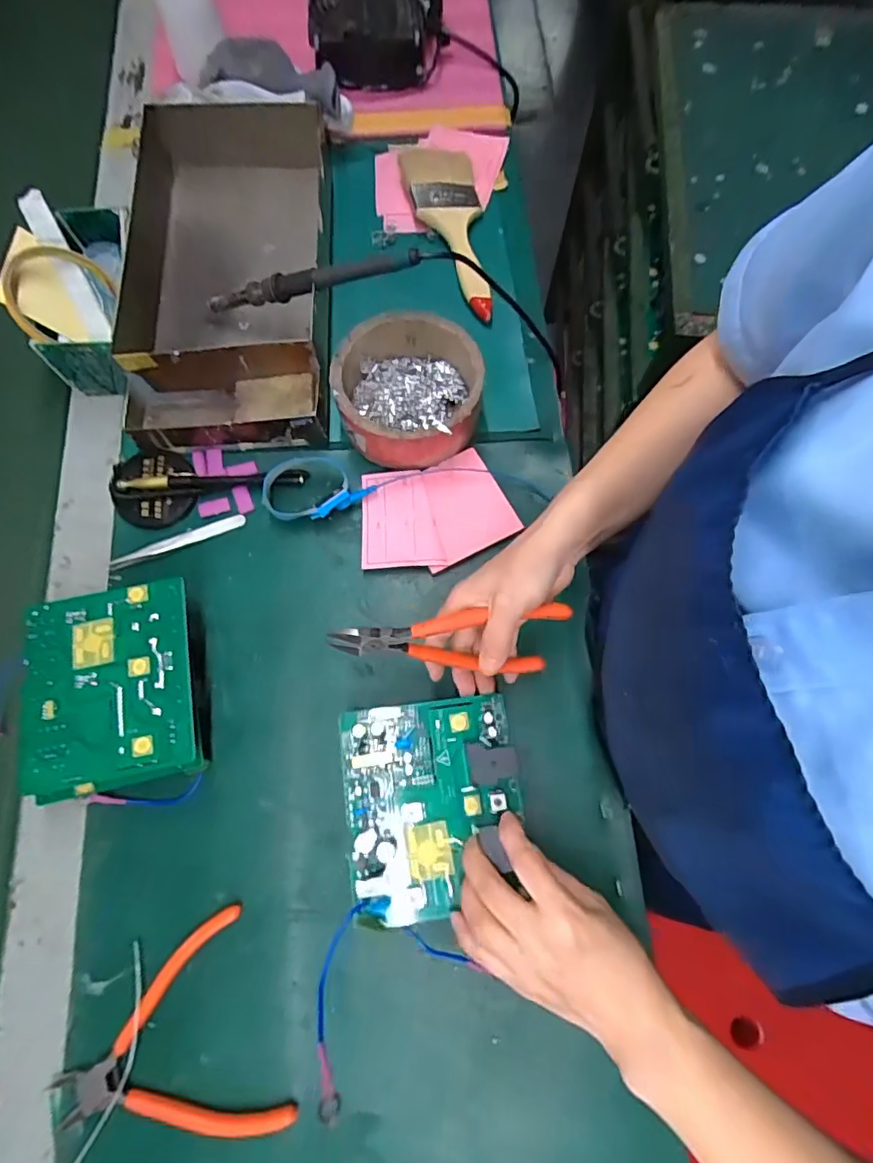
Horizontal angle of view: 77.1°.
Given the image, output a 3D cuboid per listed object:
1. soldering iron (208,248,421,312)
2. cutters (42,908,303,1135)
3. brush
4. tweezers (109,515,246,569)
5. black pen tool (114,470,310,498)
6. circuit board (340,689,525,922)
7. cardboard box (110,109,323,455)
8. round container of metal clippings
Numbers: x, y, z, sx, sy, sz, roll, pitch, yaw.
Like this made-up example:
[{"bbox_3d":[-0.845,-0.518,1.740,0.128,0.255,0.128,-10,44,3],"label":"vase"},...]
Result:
[{"bbox_3d":[-0.107,-0.249,0.454,0.193,0.017,0.015,-3,72,17],"label":"soldering iron"},{"bbox_3d":[-0.173,0.305,0.350,0.132,0.008,0.126,-23,75,-6],"label":"cutters"},{"bbox_3d":[0.021,-0.346,0.536,0.070,0.031,0.198,-15,74,-4],"label":"brush"},{"bbox_3d":[-0.213,-0.034,0.453,0.108,0.010,0.013,-22,74,-6],"label":"tweezers"},{"bbox_3d":[-0.187,-0.084,0.461,0.150,0.017,0.015,-7,73,-2],"label":"black pen tool"},{"bbox_3d":[-0.001,0.141,0.351,0.111,0.031,0.127,-8,73,-2],"label":"circuit board"},{"bbox_3d":[-0.188,-0.277,0.494,0.178,0.068,0.325,-5,73,-1],"label":"cardboard box"},{"bbox_3d":[-0.023,-0.160,0.466,0.117,0.056,0.121,0,73,0],"label":"round container of metal clippings"}]

